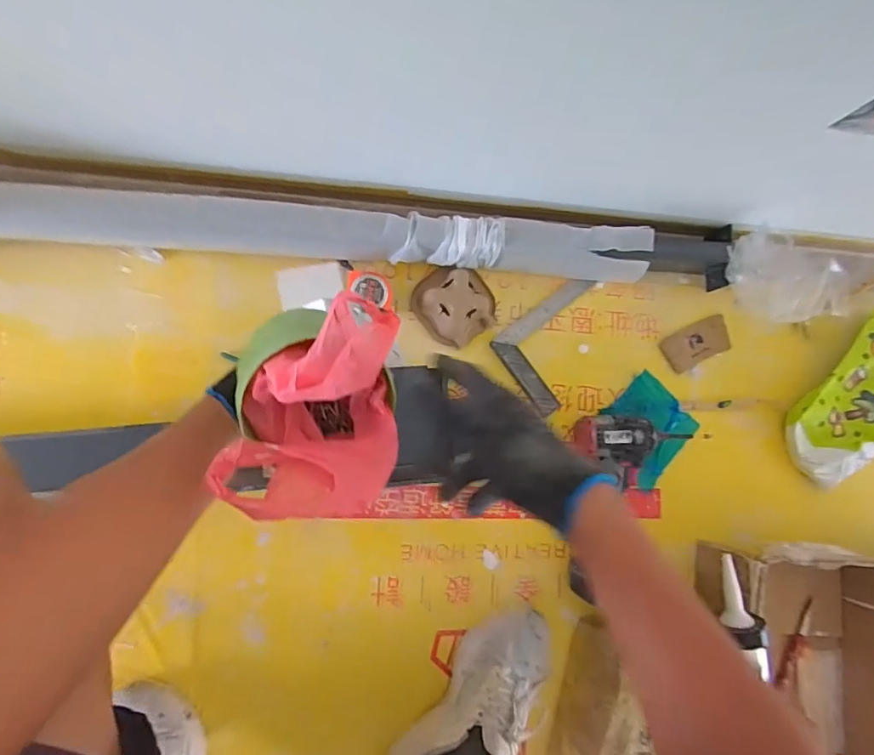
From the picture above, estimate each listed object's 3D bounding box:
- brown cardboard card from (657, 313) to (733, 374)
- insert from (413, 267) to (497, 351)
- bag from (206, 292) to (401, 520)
[{"bbox_3d":[0.391,-0.051,0.795,0.107,0.009,0.058,-25,92,-10],"label":"brown cardboard card"},{"bbox_3d":[0.031,-0.105,0.735,0.104,0.053,0.111,0,88,-10],"label":"insert"},{"bbox_3d":[-0.091,0.024,0.393,0.123,0.099,0.158,-1,88,-10],"label":"bag"}]

